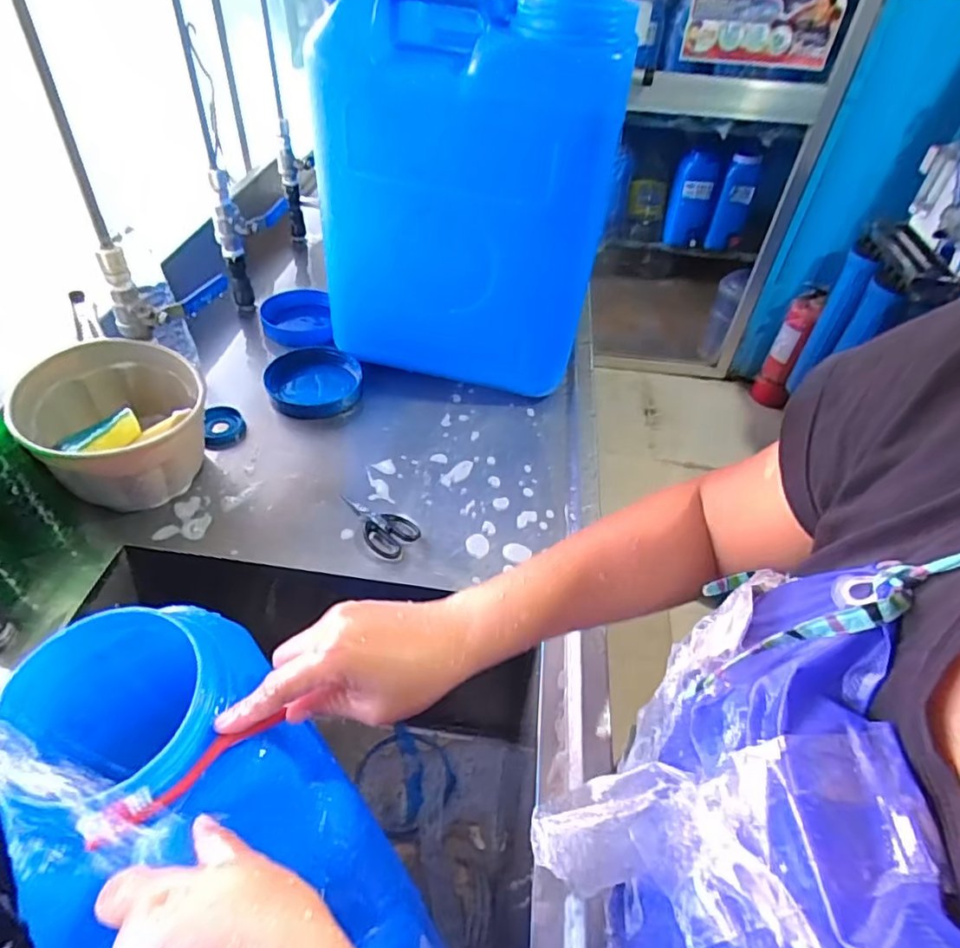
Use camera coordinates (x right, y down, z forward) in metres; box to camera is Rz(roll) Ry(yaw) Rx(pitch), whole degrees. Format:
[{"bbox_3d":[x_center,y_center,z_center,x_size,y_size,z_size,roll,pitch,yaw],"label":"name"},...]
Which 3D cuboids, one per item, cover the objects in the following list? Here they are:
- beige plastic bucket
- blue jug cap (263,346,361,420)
[{"bbox_3d":[-0.370,-0.044,0.614,0.177,0.117,0.163,3,44,-3],"label":"beige plastic bucket"},{"bbox_3d":[-0.217,-0.121,0.763,0.117,0.033,0.121,3,44,-3],"label":"blue jug cap"}]

